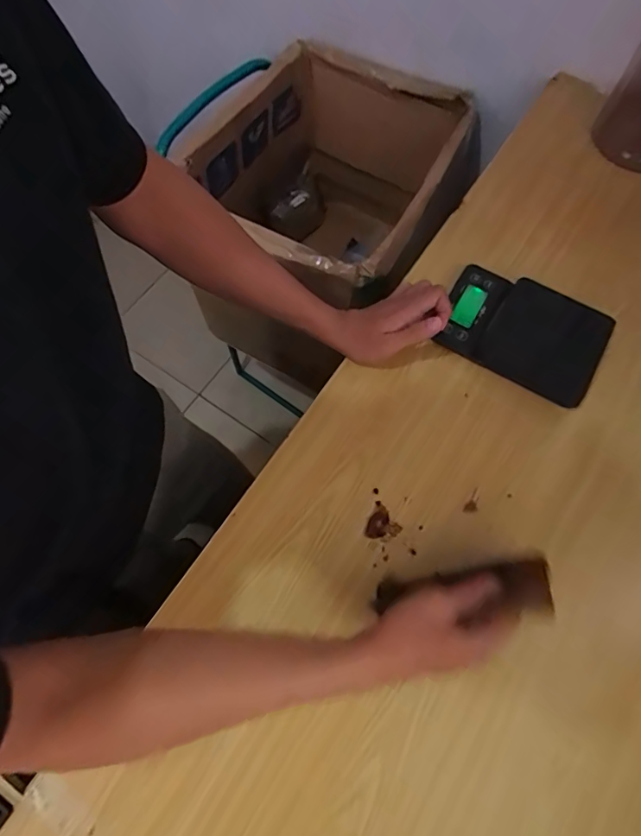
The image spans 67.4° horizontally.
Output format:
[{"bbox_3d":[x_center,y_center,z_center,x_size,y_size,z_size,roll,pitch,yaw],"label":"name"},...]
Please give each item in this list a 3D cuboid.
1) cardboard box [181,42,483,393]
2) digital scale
[{"bbox_3d":[-0.009,-0.379,0.993,0.452,0.429,0.507,29,71,8],"label":"cardboard box"},{"bbox_3d":[0.245,-0.108,0.584,0.186,0.034,0.125,31,72,9],"label":"digital scale"}]

